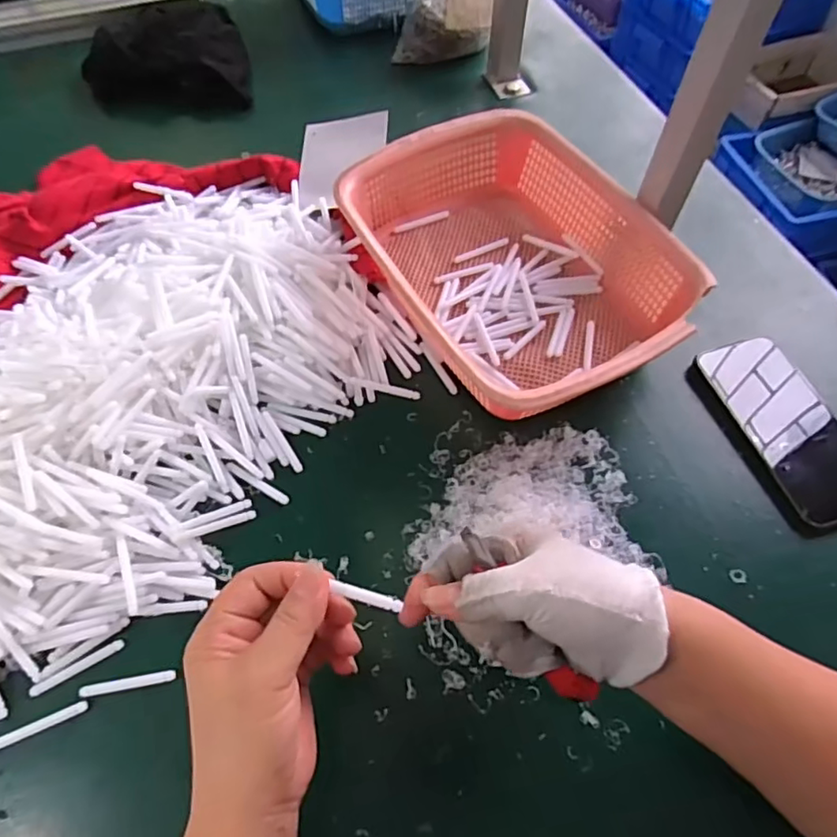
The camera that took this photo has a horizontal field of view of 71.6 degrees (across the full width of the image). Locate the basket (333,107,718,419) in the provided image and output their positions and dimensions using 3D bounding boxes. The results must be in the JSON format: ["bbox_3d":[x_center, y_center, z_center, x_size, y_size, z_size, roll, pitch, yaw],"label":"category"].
[{"bbox_3d":[0.081,-0.133,0.505,0.211,0.078,0.291,-30,64,-16],"label":"basket"}]

